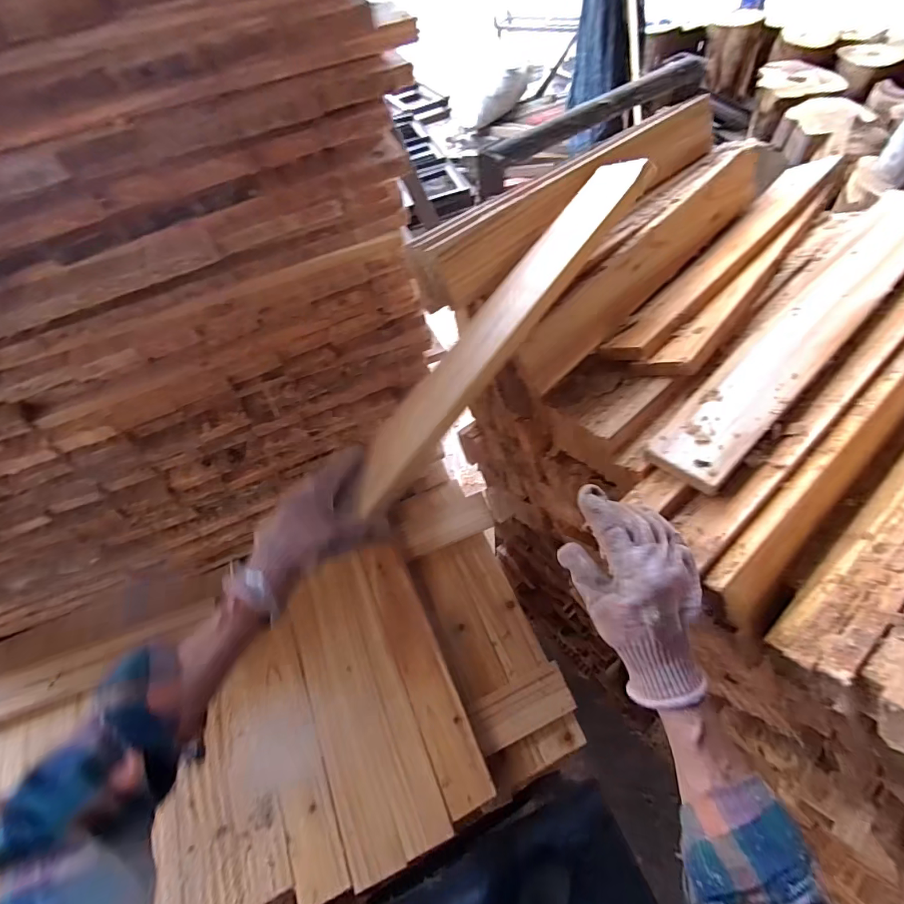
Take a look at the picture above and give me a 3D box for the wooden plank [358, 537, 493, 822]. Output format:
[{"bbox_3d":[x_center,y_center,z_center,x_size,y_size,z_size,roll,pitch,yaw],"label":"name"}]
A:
[{"bbox_3d":[-0.052,0.342,0.739,0.078,0.027,0.409,-22,57,-11],"label":"wooden plank"}]

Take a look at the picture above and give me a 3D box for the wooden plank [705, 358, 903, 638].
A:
[{"bbox_3d":[0.423,-0.026,0.450,0.499,0.088,0.014,-44,25,-11],"label":"wooden plank"}]

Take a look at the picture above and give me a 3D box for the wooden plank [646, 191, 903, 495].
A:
[{"bbox_3d":[0.402,-0.149,0.501,0.515,0.018,0.081,-43,53,-15],"label":"wooden plank"}]

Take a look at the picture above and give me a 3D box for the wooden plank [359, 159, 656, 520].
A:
[{"bbox_3d":[0.058,-0.144,0.489,0.076,0.030,0.490,34,79,23],"label":"wooden plank"}]

